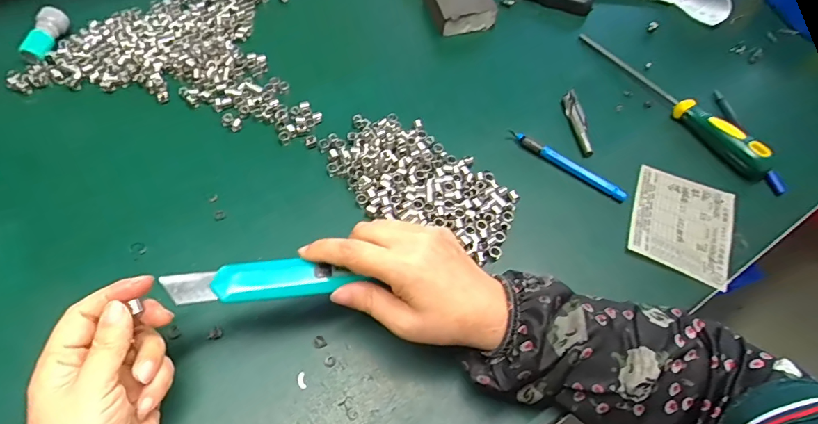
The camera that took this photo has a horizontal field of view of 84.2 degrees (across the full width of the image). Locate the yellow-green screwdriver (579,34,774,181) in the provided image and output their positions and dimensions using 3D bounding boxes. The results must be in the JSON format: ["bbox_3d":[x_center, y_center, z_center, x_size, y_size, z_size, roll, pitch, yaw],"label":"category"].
[{"bbox_3d":[0.278,-0.124,0.489,0.023,0.034,0.239,-30,65,-21],"label":"yellow-green screwdriver"}]

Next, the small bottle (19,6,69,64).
[{"bbox_3d":[-0.364,-0.177,0.453,0.023,0.021,0.062,11,58,1],"label":"small bottle"}]

